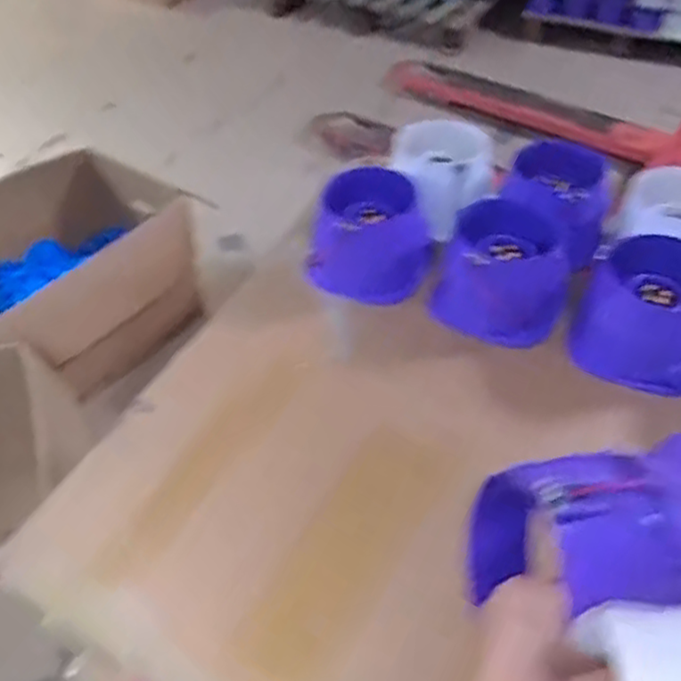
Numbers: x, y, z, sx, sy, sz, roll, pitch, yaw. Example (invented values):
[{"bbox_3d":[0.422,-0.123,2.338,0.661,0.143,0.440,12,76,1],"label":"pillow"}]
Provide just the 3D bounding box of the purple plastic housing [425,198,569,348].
[{"bbox_3d":[0.180,-0.084,0.783,0.141,0.108,0.141,17,49,18],"label":"purple plastic housing"}]

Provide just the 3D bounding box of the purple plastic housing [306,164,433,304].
[{"bbox_3d":[0.035,-0.121,0.813,0.120,0.112,0.109,14,48,15],"label":"purple plastic housing"}]

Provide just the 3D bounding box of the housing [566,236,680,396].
[{"bbox_3d":[0.308,-0.031,0.718,0.127,0.100,0.137,-1,46,1],"label":"housing"}]

